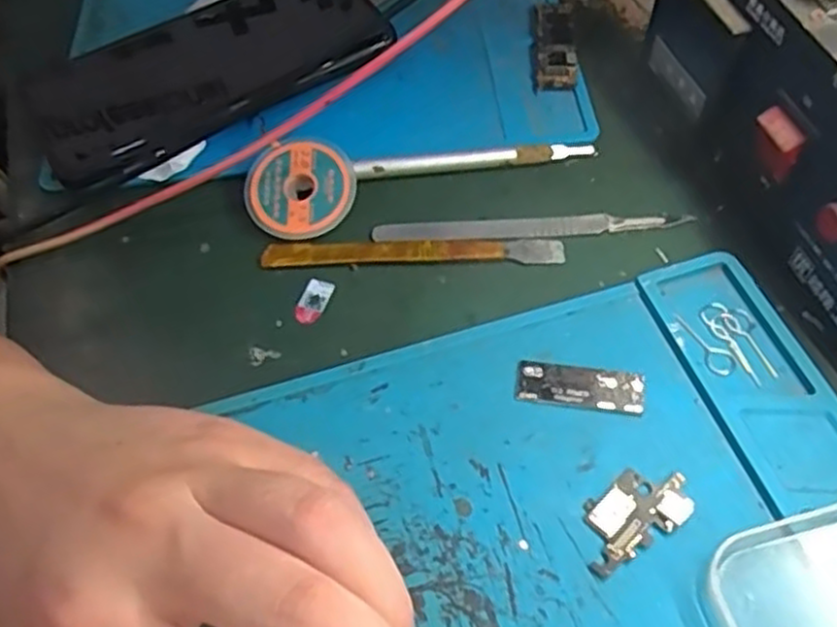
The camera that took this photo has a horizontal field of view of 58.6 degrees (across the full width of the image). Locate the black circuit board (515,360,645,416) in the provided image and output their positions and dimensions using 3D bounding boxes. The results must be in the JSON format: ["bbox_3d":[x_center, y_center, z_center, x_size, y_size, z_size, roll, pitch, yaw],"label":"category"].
[{"bbox_3d":[0.057,0.025,0.261,0.043,0.004,0.017,7,57,8],"label":"black circuit board"}]

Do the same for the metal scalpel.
[{"bbox_3d":[0.046,-0.036,0.304,0.127,0.004,0.011,-4,56,1],"label":"metal scalpel"}]

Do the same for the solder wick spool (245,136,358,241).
[{"bbox_3d":[-0.049,-0.051,0.308,0.044,0.009,0.040,-18,78,-2],"label":"solder wick spool"}]

